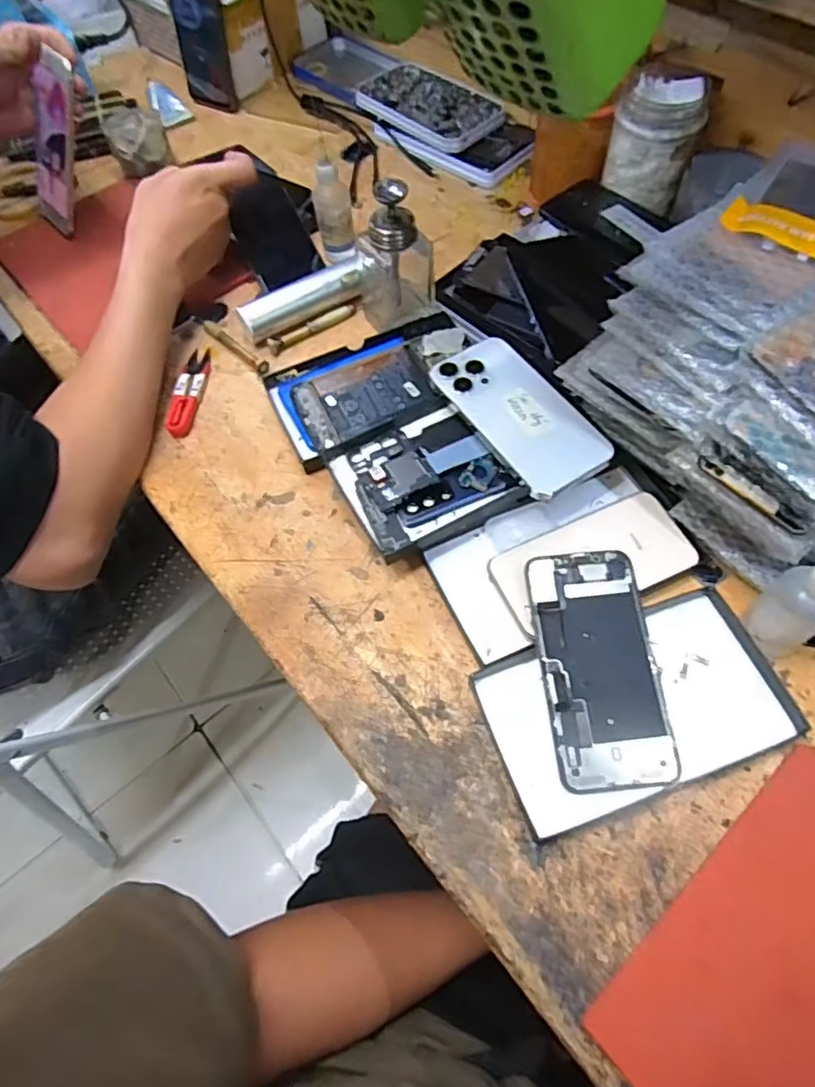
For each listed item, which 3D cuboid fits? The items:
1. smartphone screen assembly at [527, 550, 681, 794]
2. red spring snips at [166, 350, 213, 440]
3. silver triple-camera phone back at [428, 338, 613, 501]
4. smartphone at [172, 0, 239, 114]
[{"bbox_3d":[0.120,0.075,0.374,0.070,0.005,0.144,-5,70,-1],"label":"smartphone screen assembly"},{"bbox_3d":[-0.190,-0.134,0.521,0.025,0.009,0.097,1,61,5],"label":"red spring snips"},{"bbox_3d":[0.086,-0.099,0.447,0.075,0.013,0.142,-35,69,-8],"label":"silver triple-camera phone back"},{"bbox_3d":[-0.248,-0.611,0.700,0.079,0.164,0.016,24,55,18],"label":"smartphone"}]

